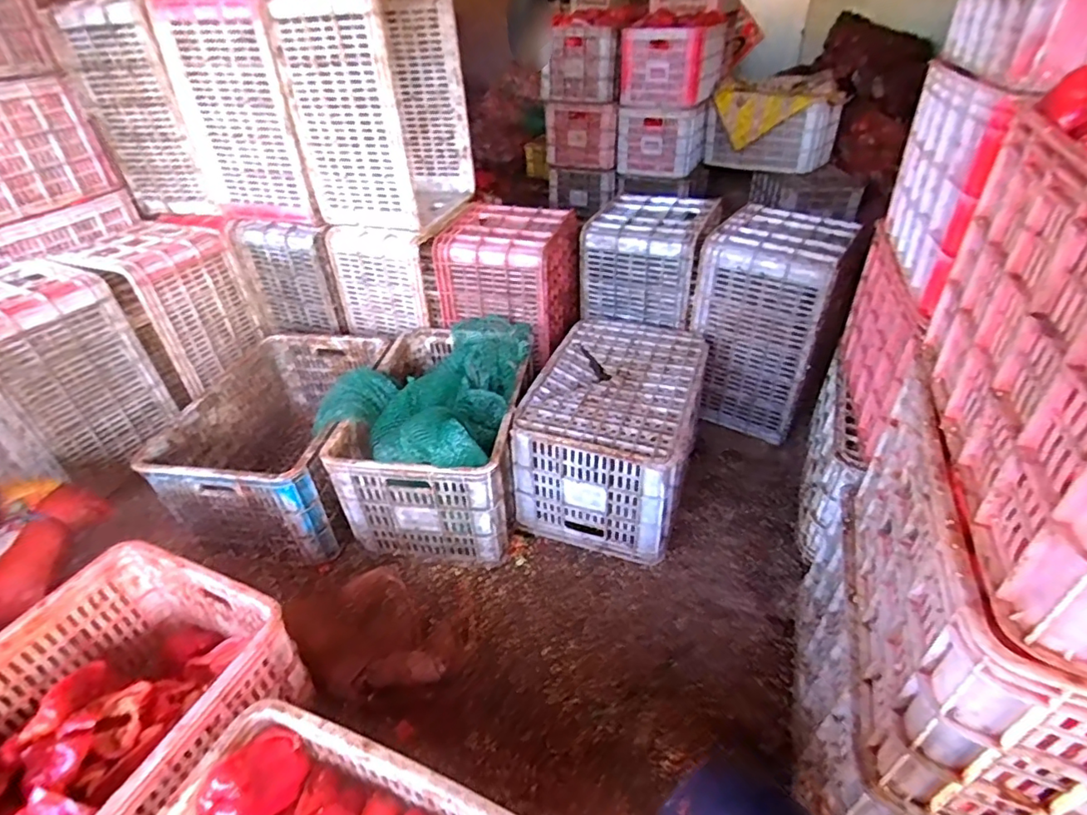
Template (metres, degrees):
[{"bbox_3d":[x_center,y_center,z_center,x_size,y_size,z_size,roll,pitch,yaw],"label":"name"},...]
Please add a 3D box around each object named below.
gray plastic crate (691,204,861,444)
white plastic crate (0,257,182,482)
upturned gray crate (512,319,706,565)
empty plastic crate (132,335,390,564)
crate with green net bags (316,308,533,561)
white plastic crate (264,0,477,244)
[{"bbox_3d":[0.552,-0.218,1.393,0.272,0.455,0.273,20,42,26],"label":"gray plastic crate"},{"bbox_3d":[-1.176,-0.089,1.294,0.339,0.393,0.296,15,40,21],"label":"white plastic crate"},{"bbox_3d":[0.169,0.044,1.285,0.333,0.266,0.488,11,39,16],"label":"upturned gray crate"},{"bbox_3d":[-0.599,0.078,1.301,0.358,0.269,0.508,1,37,4],"label":"empty plastic crate"},{"bbox_3d":[-0.249,0.027,1.273,0.409,0.328,0.536,4,37,8],"label":"crate with green net bags"},{"bbox_3d":[-0.386,-0.744,1.377,0.291,0.495,0.351,11,39,17],"label":"white plastic crate"}]

